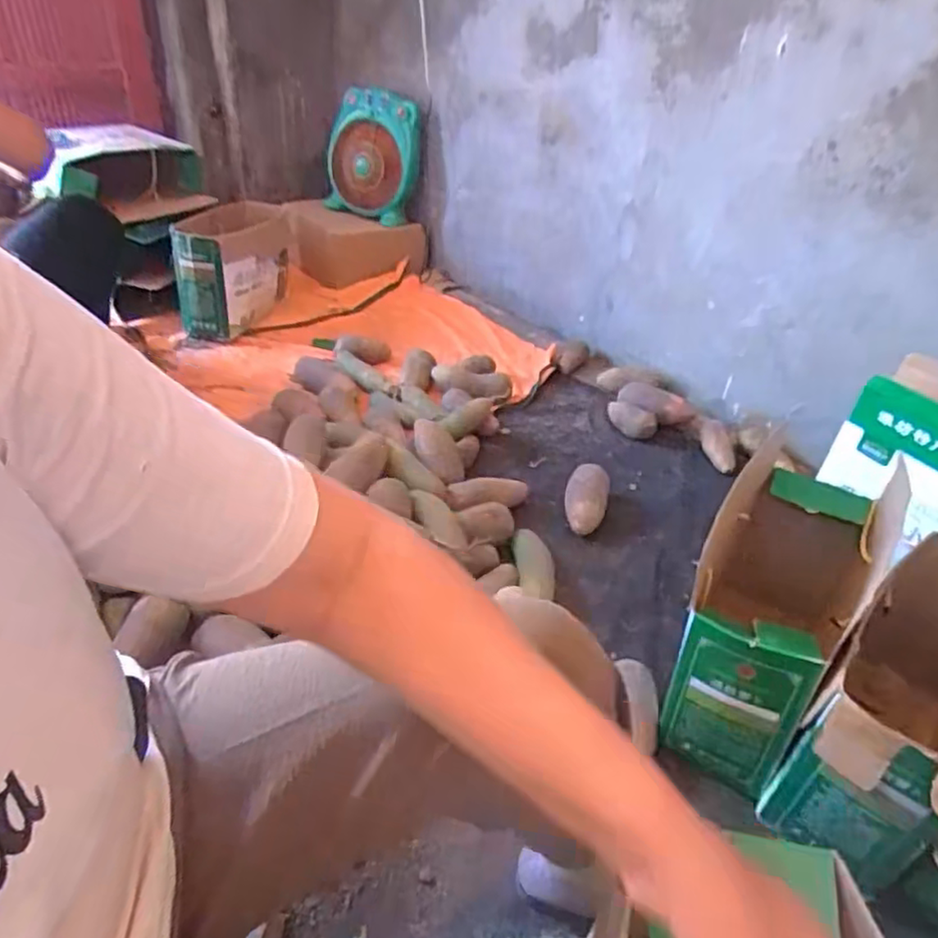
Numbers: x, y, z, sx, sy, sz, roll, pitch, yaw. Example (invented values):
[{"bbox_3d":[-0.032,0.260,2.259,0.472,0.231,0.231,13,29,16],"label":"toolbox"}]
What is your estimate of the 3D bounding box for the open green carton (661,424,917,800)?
[{"bbox_3d":[0.411,0.186,0.879,0.182,0.308,0.362,27,41,26],"label":"open green carton"}]

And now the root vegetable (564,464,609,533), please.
[{"bbox_3d":[0.223,0.057,1.239,0.078,0.075,0.142,12,36,8],"label":"root vegetable"}]

